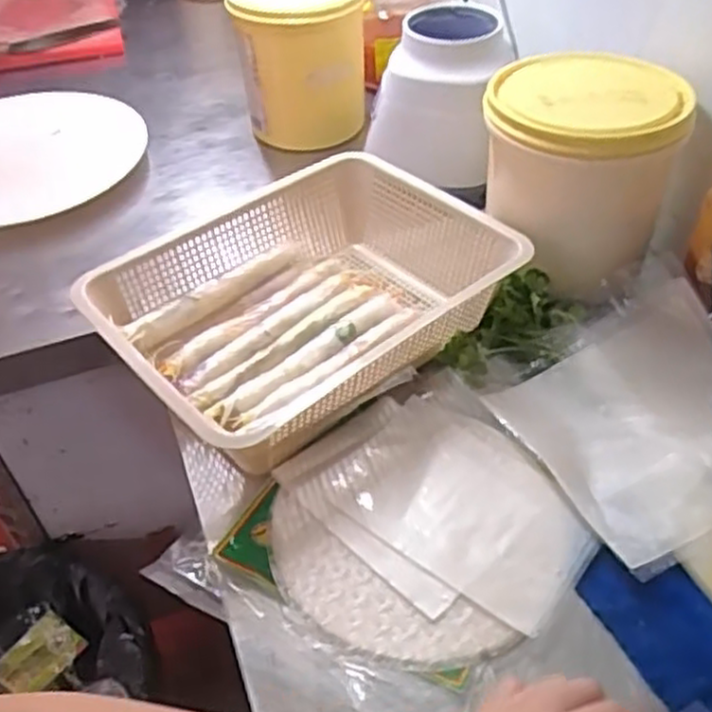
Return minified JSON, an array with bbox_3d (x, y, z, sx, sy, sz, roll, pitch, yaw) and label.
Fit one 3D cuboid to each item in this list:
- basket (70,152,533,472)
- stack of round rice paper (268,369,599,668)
[{"bbox_3d":[-0.043,-0.048,0.682,0.342,0.091,0.252,-33,52,-27],"label":"basket"},{"bbox_3d":[0.051,0.123,0.567,0.216,0.017,0.210,-27,50,-23],"label":"stack of round rice paper"}]

